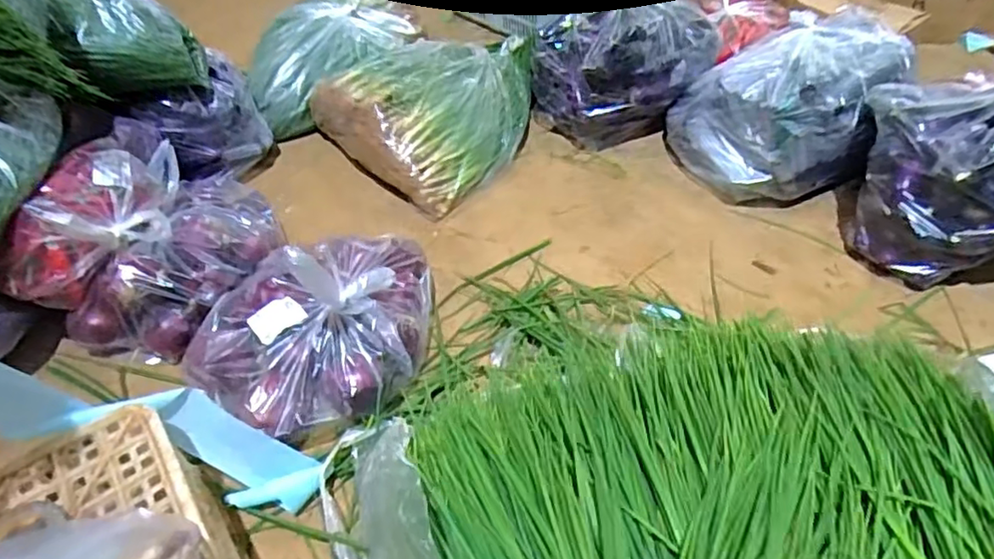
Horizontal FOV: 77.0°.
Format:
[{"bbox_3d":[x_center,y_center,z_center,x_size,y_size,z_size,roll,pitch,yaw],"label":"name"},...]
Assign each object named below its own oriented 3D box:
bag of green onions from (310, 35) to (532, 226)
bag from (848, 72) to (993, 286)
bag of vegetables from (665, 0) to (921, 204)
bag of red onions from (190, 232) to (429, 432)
[{"bbox_3d":[-0.099,-0.387,1.357,0.470,0.174,0.391,-36,56,-28],"label":"bag of green onions"},{"bbox_3d":[0.774,-0.165,1.059,0.305,0.284,0.256,16,49,15],"label":"bag"},{"bbox_3d":[0.596,-0.375,1.289,0.377,0.242,0.430,30,54,25],"label":"bag of vegetables"},{"bbox_3d":[-0.266,0.077,0.931,0.364,0.152,0.306,-11,48,-10],"label":"bag of red onions"}]

